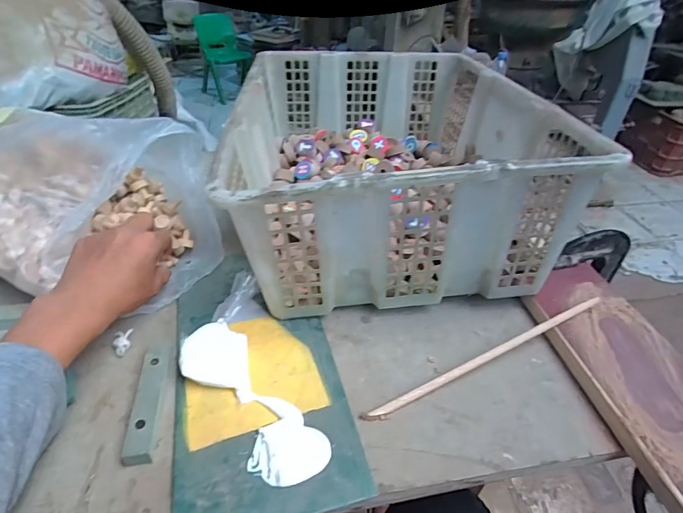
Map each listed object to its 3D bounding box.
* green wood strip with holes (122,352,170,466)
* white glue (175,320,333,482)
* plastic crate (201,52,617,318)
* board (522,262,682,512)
[{"bbox_3d":[-0.165,0.124,0.343,0.023,0.009,0.098,-5,40,-8],"label":"green wood strip with holes"},{"bbox_3d":[-0.082,0.119,0.347,0.060,0.024,0.167,-27,48,-31],"label":"white glue"},{"bbox_3d":[0.048,-0.144,0.531,0.333,0.166,0.458,-1,39,-4],"label":"plastic crate"},{"bbox_3d":[0.279,0.115,0.373,0.105,0.021,0.280,-4,40,-8],"label":"board"}]

